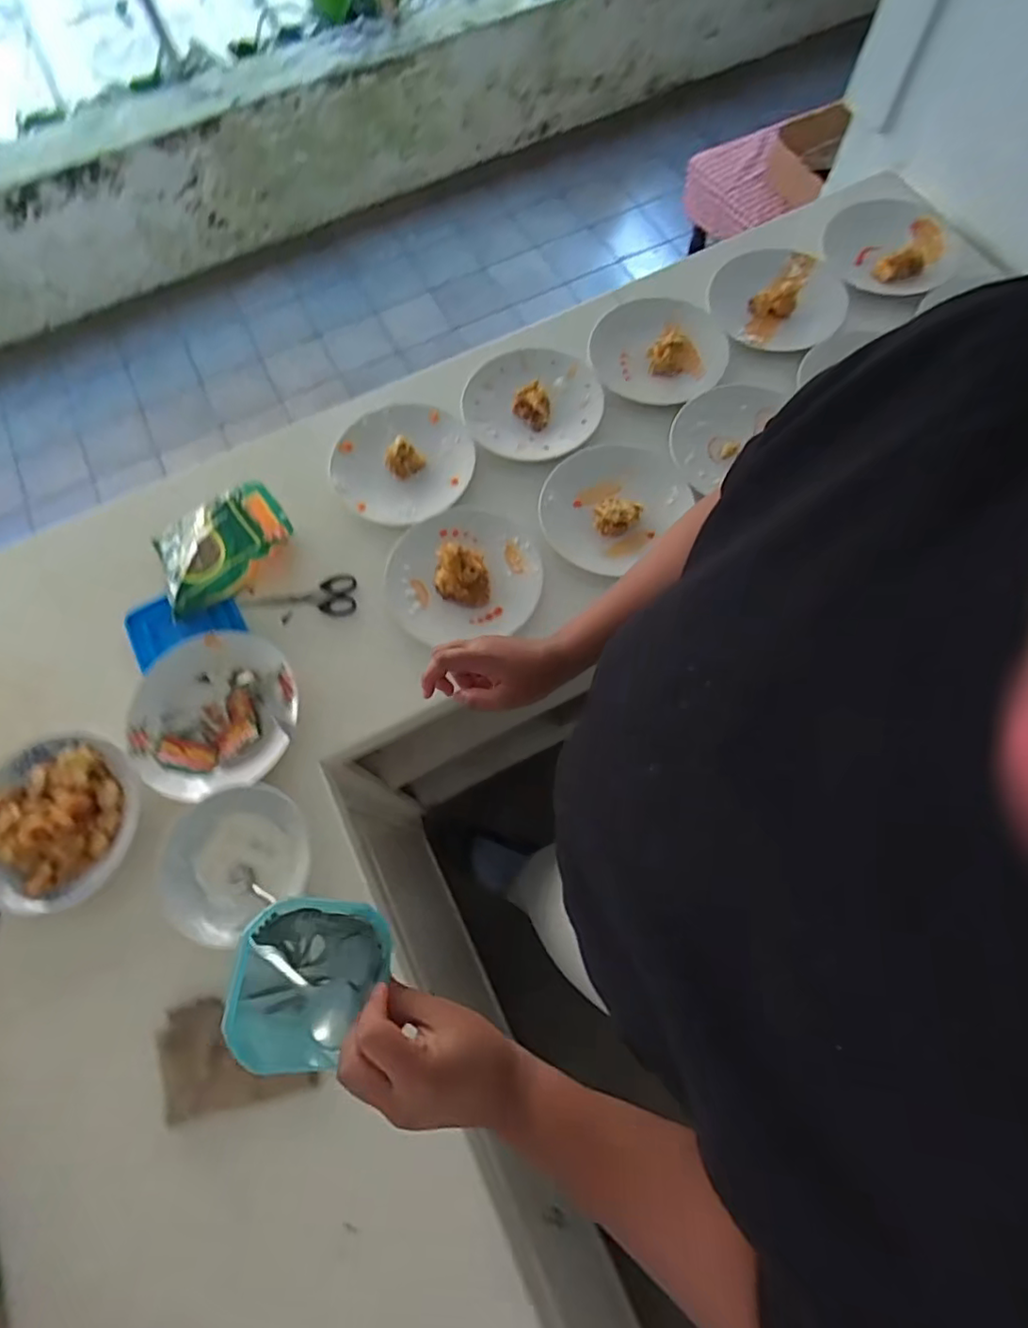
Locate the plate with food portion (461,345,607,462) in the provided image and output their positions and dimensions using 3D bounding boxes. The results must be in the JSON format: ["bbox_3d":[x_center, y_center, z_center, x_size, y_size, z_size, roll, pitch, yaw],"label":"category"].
[{"bbox_3d":[0.026,-0.388,0.885,0.197,0.032,0.194,0,72,-1],"label":"plate with food portion"}]

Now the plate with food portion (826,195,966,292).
[{"bbox_3d":[0.582,-0.656,0.936,0.171,0.025,0.194,-29,72,-8],"label":"plate with food portion"}]

